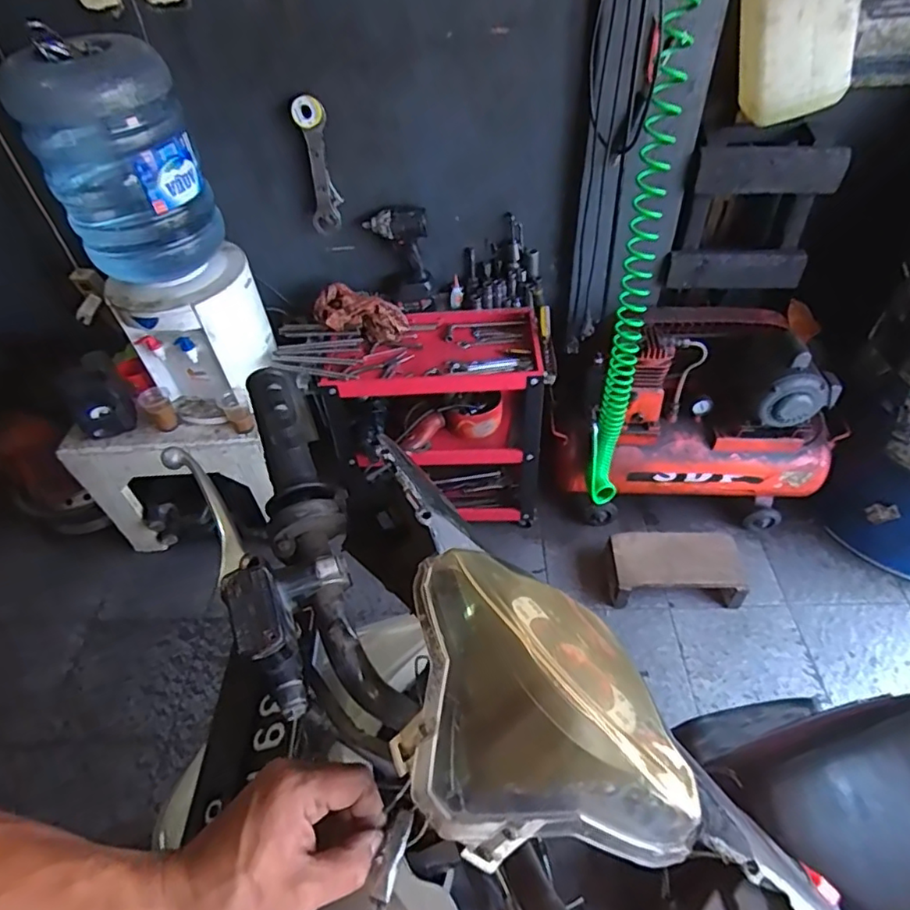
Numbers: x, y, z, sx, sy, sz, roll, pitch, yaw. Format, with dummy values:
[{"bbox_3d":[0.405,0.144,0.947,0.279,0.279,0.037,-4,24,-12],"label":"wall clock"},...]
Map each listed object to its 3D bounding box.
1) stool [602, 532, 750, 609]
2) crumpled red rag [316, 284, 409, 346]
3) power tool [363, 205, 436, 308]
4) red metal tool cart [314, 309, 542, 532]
[{"bbox_3d":[0.539,0.283,1.441,0.315,0.109,0.156,-1,48,2],"label":"stool"},{"bbox_3d":[-0.216,-0.328,1.350,0.216,0.074,0.084,16,48,-8],"label":"crumpled red rag"},{"bbox_3d":[-0.127,-0.453,1.336,0.139,0.235,0.089,-4,48,0],"label":"power tool"},{"bbox_3d":[-0.035,-0.087,1.471,0.466,0.473,0.271,-1,48,2],"label":"red metal tool cart"}]

